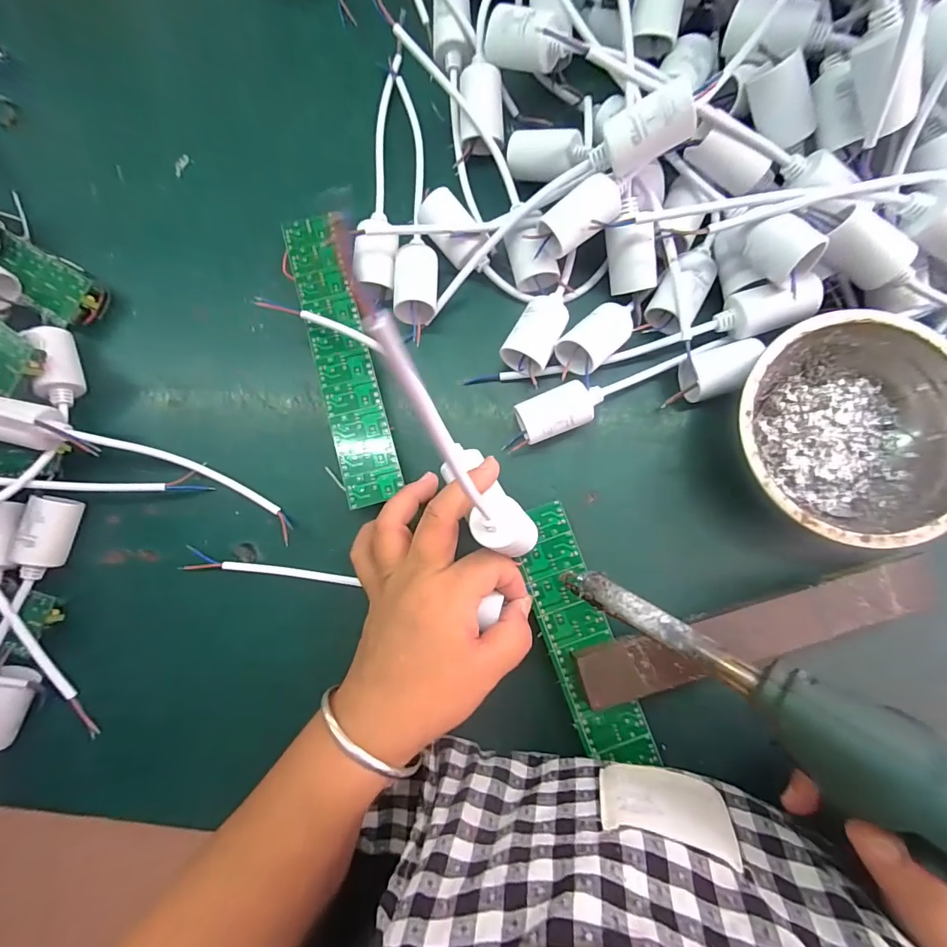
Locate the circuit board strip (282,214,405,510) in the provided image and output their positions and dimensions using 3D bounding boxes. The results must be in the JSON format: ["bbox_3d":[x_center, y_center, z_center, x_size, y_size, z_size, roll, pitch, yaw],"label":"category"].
[{"bbox_3d":[-0.085,-0.077,0.293,0.035,0.004,0.197,-15,82,-7],"label":"circuit board strip"}]

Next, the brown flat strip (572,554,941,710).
[{"bbox_3d":[0.160,0.089,0.252,0.206,0.005,0.031,-15,78,-2],"label":"brown flat strip"}]

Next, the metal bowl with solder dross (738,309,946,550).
[{"bbox_3d":[0.214,-0.025,0.259,0.121,0.039,0.124,0,84,4],"label":"metal bowl with solder dross"}]

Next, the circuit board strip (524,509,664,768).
[{"bbox_3d":[0.063,0.095,0.266,0.037,0.004,0.154,-20,82,-2],"label":"circuit board strip"}]

